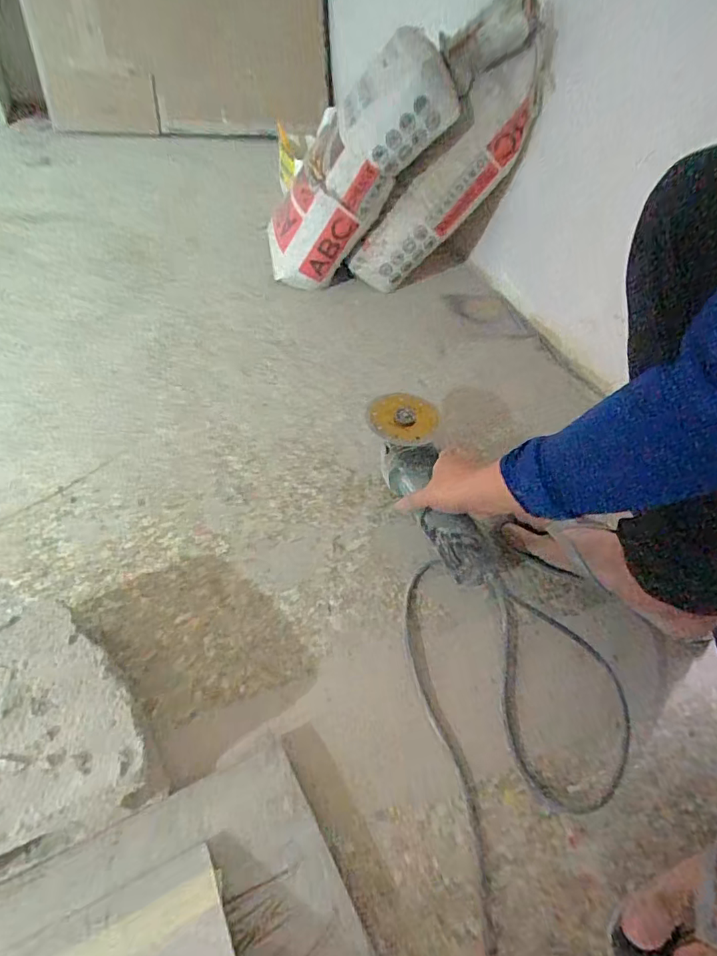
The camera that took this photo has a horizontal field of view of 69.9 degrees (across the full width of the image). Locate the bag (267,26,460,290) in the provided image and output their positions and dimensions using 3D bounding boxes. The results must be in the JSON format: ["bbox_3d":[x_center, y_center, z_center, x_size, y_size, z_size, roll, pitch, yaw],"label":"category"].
[{"bbox_3d":[-0.020,-0.637,1.050,0.155,0.497,0.250,22,34,-38],"label":"bag"}]

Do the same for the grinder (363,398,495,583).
[{"bbox_3d":[0.089,0.011,0.676,0.091,0.083,0.294,-11,57,-15],"label":"grinder"}]

